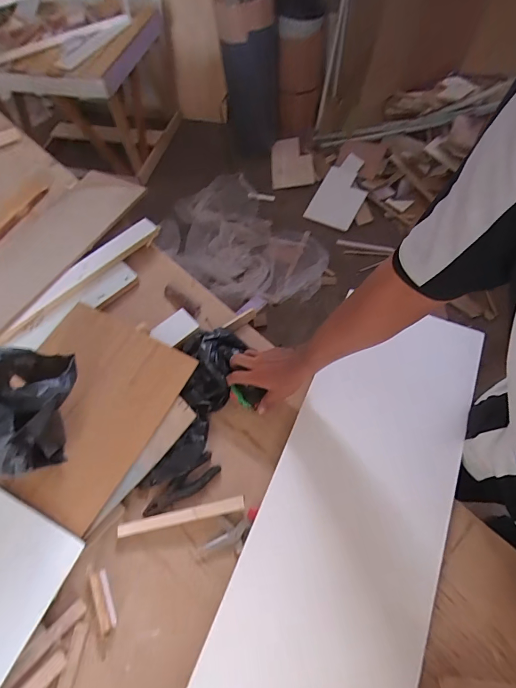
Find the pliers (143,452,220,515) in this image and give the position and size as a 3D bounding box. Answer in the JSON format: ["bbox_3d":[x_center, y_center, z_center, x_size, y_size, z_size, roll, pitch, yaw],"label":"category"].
[{"bbox_3d":[-0.133,0.252,0.652,0.142,0.019,0.042,-37,68,-16],"label":"pliers"}]

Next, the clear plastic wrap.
[{"bbox_3d":[-0.072,-0.515,1.870,0.857,0.204,0.619,39,71,21],"label":"clear plastic wrap"}]

